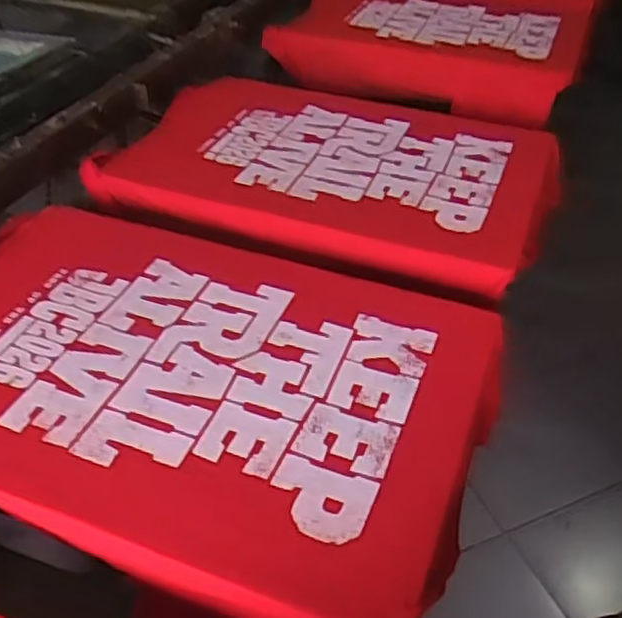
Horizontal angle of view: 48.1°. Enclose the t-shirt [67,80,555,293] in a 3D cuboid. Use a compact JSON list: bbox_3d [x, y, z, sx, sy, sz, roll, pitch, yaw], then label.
[{"bbox_3d":[0.022,-0.216,1.071,0.655,0.072,0.412,16,41,17],"label":"t-shirt"}]

